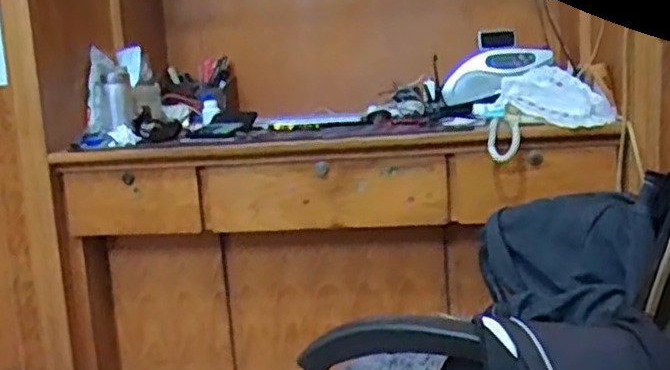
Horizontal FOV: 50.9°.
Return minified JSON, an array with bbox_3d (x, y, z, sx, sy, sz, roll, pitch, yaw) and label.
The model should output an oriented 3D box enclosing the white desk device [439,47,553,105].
[{"bbox_3d":[0.392,-0.265,1.705,0.255,0.128,0.095,-1,10,15],"label":"white desk device"}]

